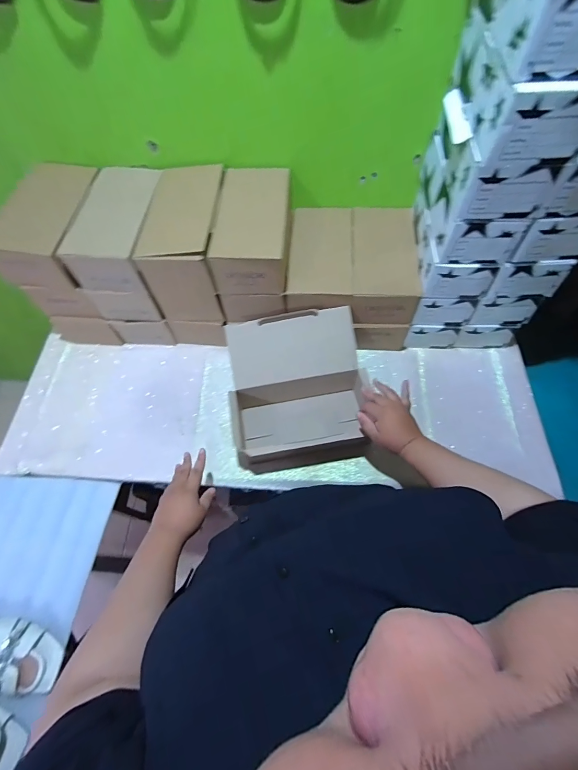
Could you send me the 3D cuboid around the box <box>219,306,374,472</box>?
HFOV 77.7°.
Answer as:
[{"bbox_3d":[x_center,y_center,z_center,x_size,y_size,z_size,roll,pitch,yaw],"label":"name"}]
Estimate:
[{"bbox_3d":[0.019,0.015,0.775,0.277,0.180,0.275,-9,62,-3],"label":"box"}]

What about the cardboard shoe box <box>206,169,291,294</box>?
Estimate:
[{"bbox_3d":[-0.071,-0.327,0.753,0.140,0.096,0.261,1,62,3],"label":"cardboard shoe box"}]

